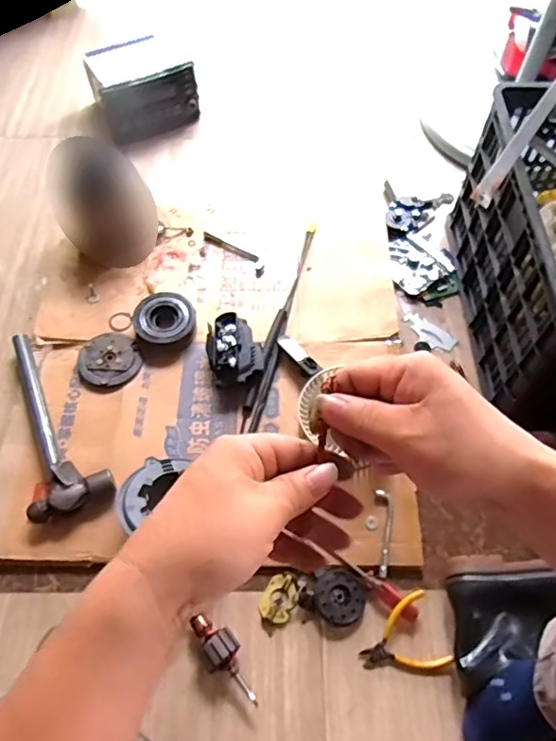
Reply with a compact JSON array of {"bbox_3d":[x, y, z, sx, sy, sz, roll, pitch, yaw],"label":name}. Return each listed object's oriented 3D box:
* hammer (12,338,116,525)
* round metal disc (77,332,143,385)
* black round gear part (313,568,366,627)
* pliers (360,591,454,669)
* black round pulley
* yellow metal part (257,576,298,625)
[{"bbox_3d":[-0.368,0.076,0.842,0.119,0.053,0.340,-29,63,-14],"label":"hammer"},{"bbox_3d":[-0.287,-0.018,0.923,0.093,0.008,0.101,-1,60,1],"label":"round metal disc"},{"bbox_3d":[0.083,0.306,0.739,0.065,0.011,0.070,-1,60,1],"label":"black round gear part"},{"bbox_3d":[0.159,0.351,0.708,0.109,0.020,0.090,-19,61,-9],"label":"pliers"},{"bbox_3d":[-0.195,-0.082,0.949,0.103,0.041,0.110,-1,60,1],"label":"black round pulley"},{"bbox_3d":[0.001,0.309,0.739,0.046,0.008,0.063,28,64,17],"label":"yellow metal part"}]

